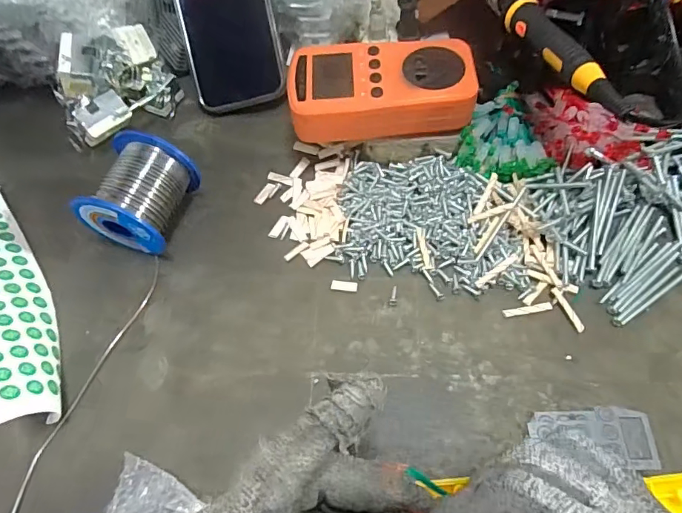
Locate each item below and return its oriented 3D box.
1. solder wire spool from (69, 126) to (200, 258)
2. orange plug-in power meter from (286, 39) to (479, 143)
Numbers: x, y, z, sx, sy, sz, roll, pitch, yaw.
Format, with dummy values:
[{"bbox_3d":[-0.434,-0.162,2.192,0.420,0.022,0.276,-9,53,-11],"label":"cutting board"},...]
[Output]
[{"bbox_3d":[-0.138,-0.042,0.334,0.054,0.054,0.072,16,65,11],"label":"solder wire spool"},{"bbox_3d":[0.029,-0.119,0.334,0.125,0.026,0.066,-3,63,2],"label":"orange plug-in power meter"}]

